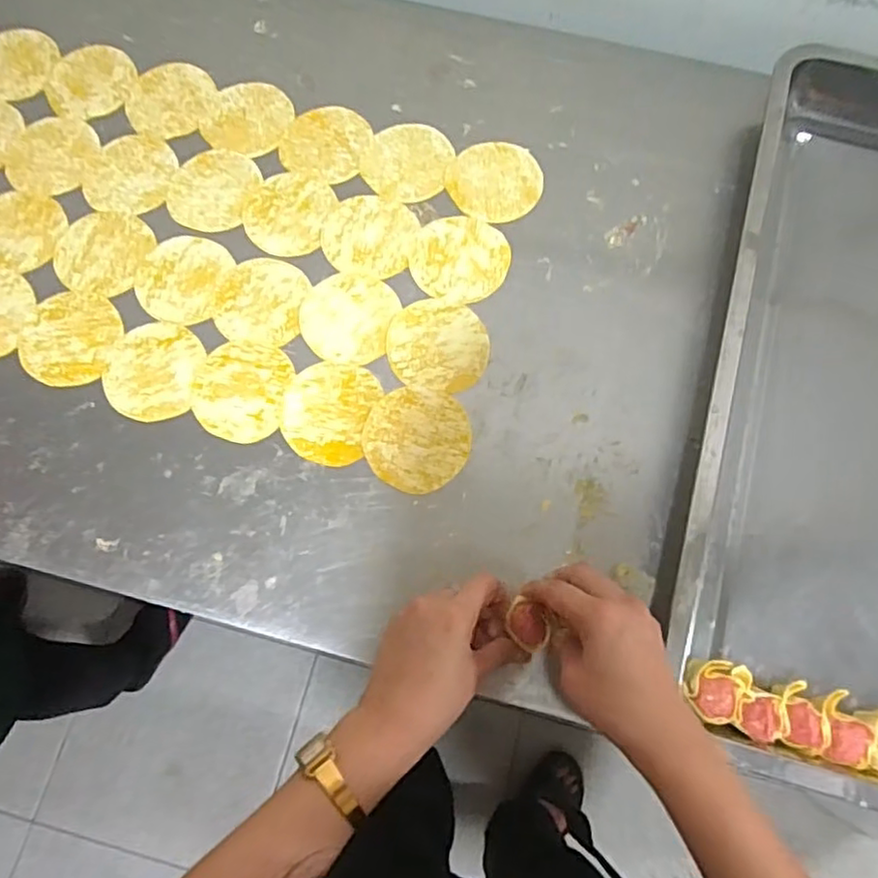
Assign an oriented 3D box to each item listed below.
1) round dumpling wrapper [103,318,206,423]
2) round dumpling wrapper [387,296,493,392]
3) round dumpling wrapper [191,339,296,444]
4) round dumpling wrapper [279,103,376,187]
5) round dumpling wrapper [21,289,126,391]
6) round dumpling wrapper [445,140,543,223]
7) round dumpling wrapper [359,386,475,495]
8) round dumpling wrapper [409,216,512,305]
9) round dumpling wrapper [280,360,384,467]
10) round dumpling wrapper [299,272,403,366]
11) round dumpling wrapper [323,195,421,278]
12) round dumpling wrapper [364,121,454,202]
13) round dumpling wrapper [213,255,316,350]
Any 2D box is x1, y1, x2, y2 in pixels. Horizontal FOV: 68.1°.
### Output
[{"bbox_3d":[-0.231,-0.056,0.528,0.077,0.004,0.084,0,73,-1],"label":"round dumpling wrapper"},{"bbox_3d":[0.000,-0.077,0.532,0.081,0.004,0.078,0,73,-1],"label":"round dumpling wrapper"},{"bbox_3d":[-0.159,-0.040,0.521,0.072,0.004,0.082,12,73,2],"label":"round dumpling wrapper"},{"bbox_3d":[-0.102,-0.271,0.591,0.076,0.004,0.081,0,73,-1],"label":"round dumpling wrapper"},{"bbox_3d":[-0.303,-0.083,0.536,0.079,0.004,0.082,1,74,-2],"label":"round dumpling wrapper"},{"bbox_3d":[0.050,-0.231,0.579,0.082,0.004,0.082,0,73,-1],"label":"round dumpling wrapper"},{"bbox_3d":[-0.017,-0.001,0.509,0.083,0.004,0.081,0,73,-1],"label":"round dumpling wrapper"},{"bbox_3d":[0.018,-0.155,0.557,0.081,0.004,0.081,0,73,-1],"label":"round dumpling wrapper"},{"bbox_3d":[-0.089,-0.023,0.518,0.071,0.004,0.083,15,74,3],"label":"round dumpling wrapper"},{"bbox_3d":[-0.076,-0.102,0.542,0.078,0.004,0.081,0,73,-1],"label":"round dumpling wrapper"},{"bbox_3d":[-0.060,-0.177,0.563,0.078,0.004,0.077,0,73,-1],"label":"round dumpling wrapper"},{"bbox_3d":[-0.028,-0.250,0.585,0.075,0.004,0.082,0,73,-1],"label":"round dumpling wrapper"},{"bbox_3d":[-0.146,-0.117,0.545,0.067,0.004,0.078,10,73,2],"label":"round dumpling wrapper"}]

